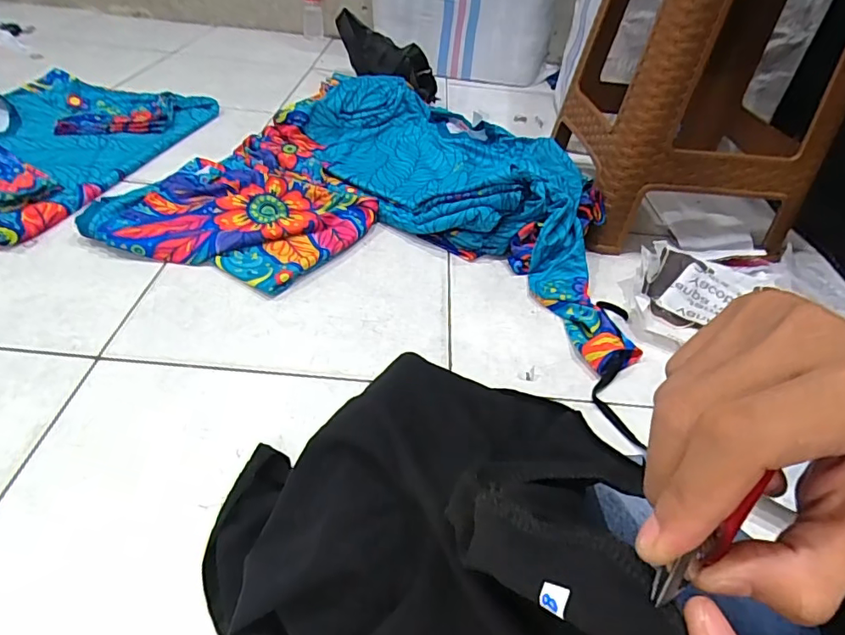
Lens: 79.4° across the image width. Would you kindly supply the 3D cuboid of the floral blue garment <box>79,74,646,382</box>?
[{"bbox_3d":[-0.035,-0.226,0.847,0.758,0.104,0.579,15,43,8],"label":"floral blue garment"}]

